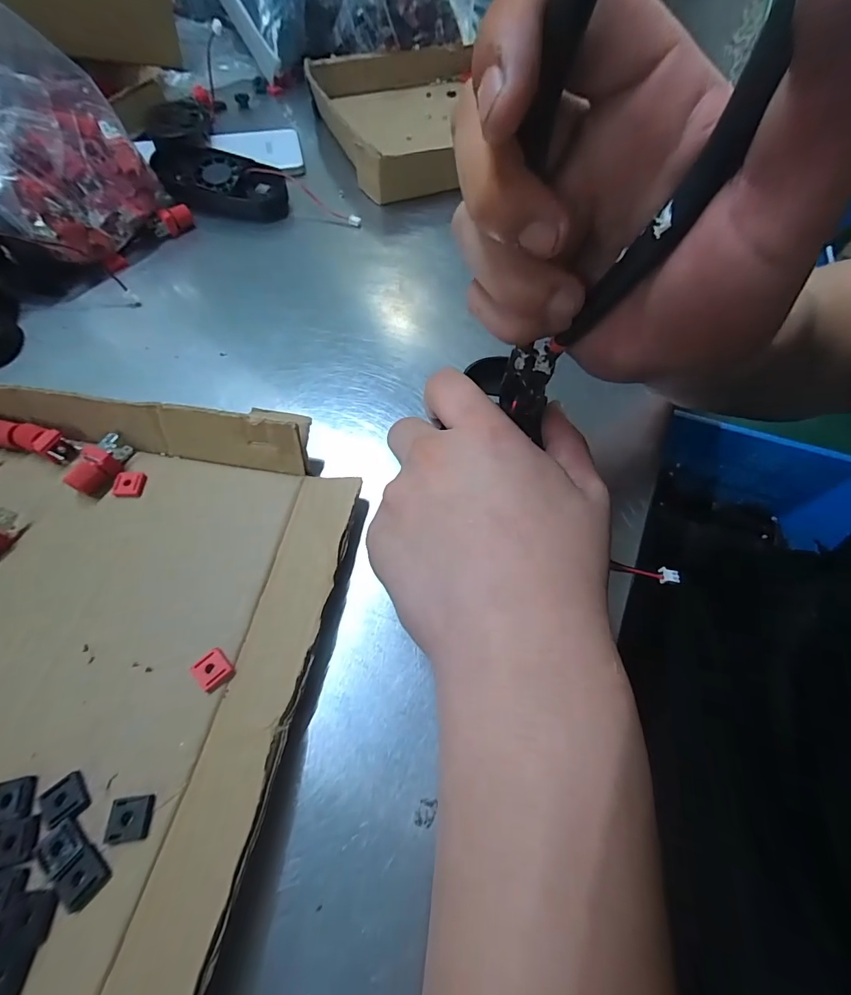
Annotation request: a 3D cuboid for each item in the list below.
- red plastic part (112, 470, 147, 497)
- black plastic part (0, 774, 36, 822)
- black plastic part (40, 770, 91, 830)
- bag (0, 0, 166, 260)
[{"bbox_3d":[-0.158,-0.007,0.222,0.015,0.004,0.015,-2,62,-2],"label":"red plastic part"},{"bbox_3d":[-0.153,0.111,0.153,0.016,0.004,0.013,-12,63,-7],"label":"black plastic part"},{"bbox_3d":[-0.133,0.111,0.153,0.014,0.004,0.015,-34,67,-17],"label":"black plastic part"},{"bbox_3d":[-0.256,-0.242,0.271,0.085,0.122,0.115,34,66,16],"label":"bag"}]

